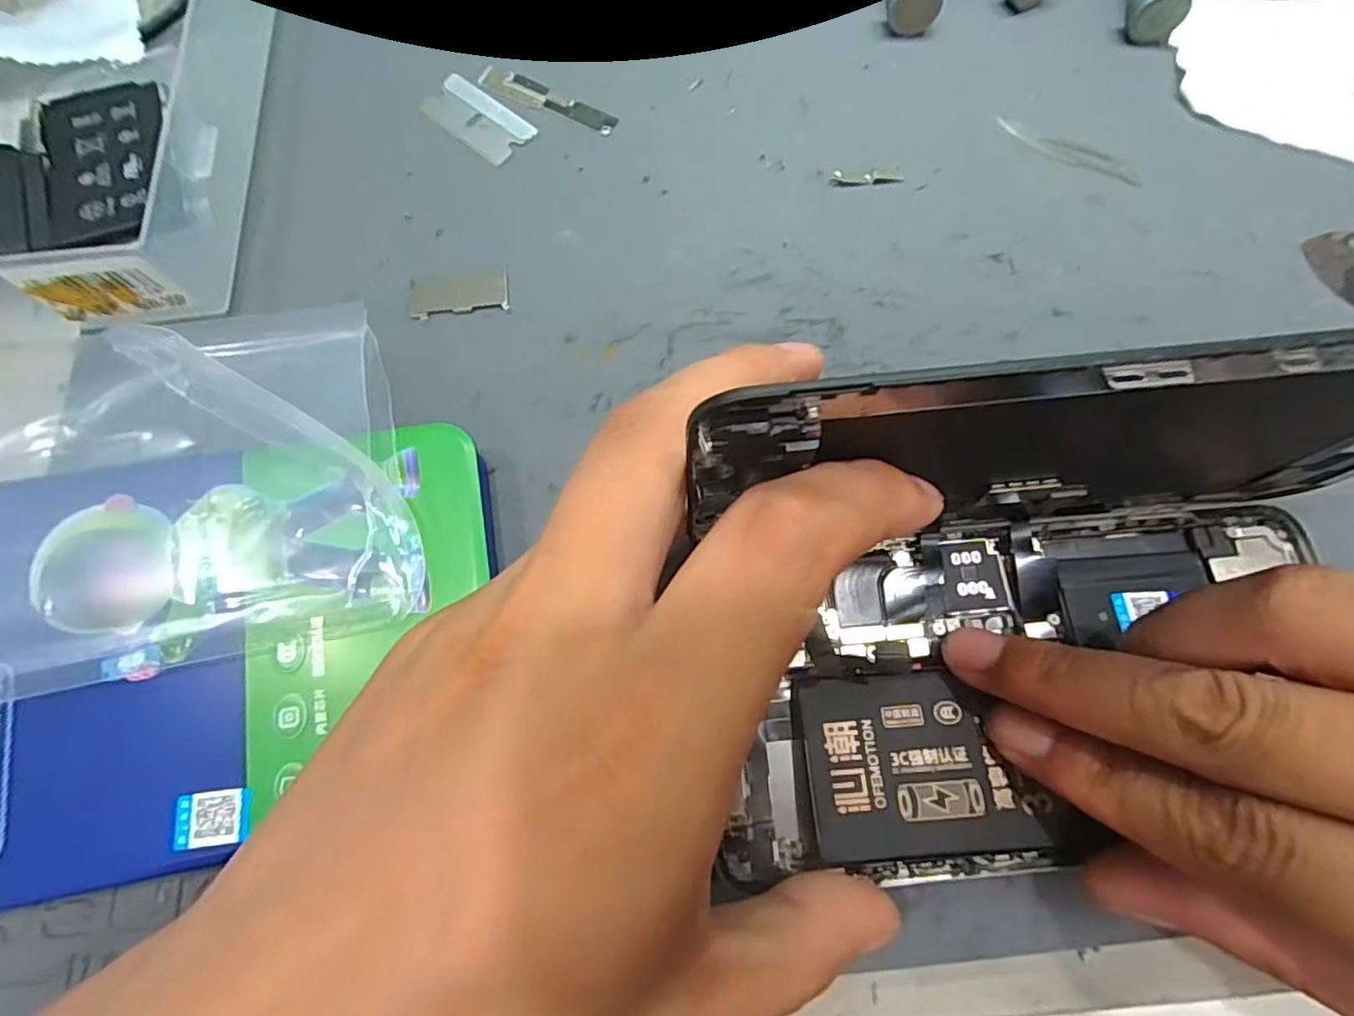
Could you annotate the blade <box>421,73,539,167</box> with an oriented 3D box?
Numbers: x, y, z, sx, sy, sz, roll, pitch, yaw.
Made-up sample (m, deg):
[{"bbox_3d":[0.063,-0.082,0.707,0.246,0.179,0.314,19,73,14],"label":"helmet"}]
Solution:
[{"bbox_3d":[-0.066,-0.129,0.202,0.038,0.004,0.019,39,77,11],"label":"blade"}]

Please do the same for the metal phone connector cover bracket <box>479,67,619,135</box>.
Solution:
[{"bbox_3d":[-0.043,-0.137,0.204,0.050,0.004,0.011,26,75,8],"label":"metal phone connector cover bracket"}]

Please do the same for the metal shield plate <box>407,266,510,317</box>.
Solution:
[{"bbox_3d":[-0.064,-0.064,0.181,0.028,0.004,0.014,-8,73,-2],"label":"metal shield plate"}]

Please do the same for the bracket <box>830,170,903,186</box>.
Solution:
[{"bbox_3d":[0.060,-0.105,0.194,0.023,0.004,0.004,-2,73,-1],"label":"bracket"}]

